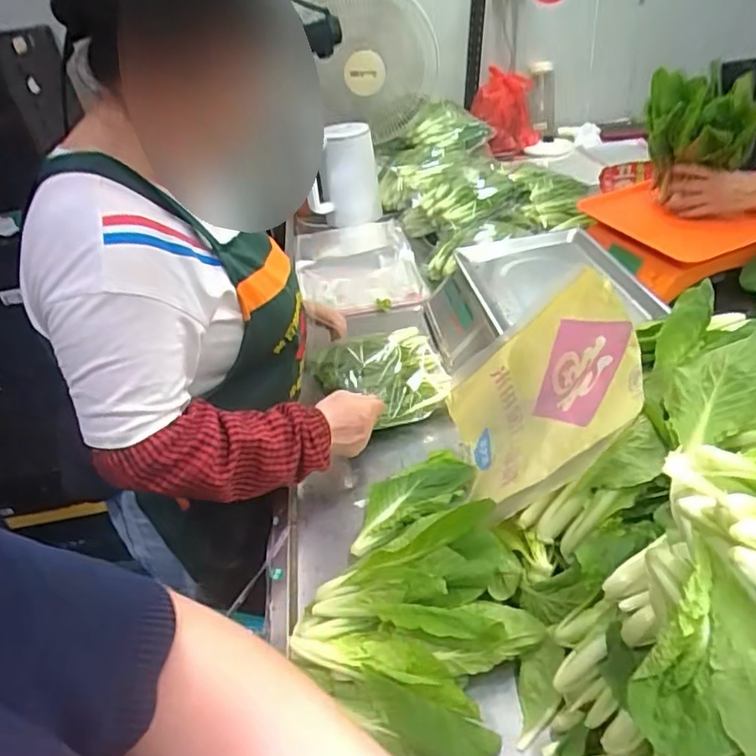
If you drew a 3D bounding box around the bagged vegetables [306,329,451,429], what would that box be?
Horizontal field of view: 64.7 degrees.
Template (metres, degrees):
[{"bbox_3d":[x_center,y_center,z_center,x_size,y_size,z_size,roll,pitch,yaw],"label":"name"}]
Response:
[{"bbox_3d":[-0.001,-0.005,0.909,0.210,0.081,0.151,-6,37,2],"label":"bagged vegetables"}]

